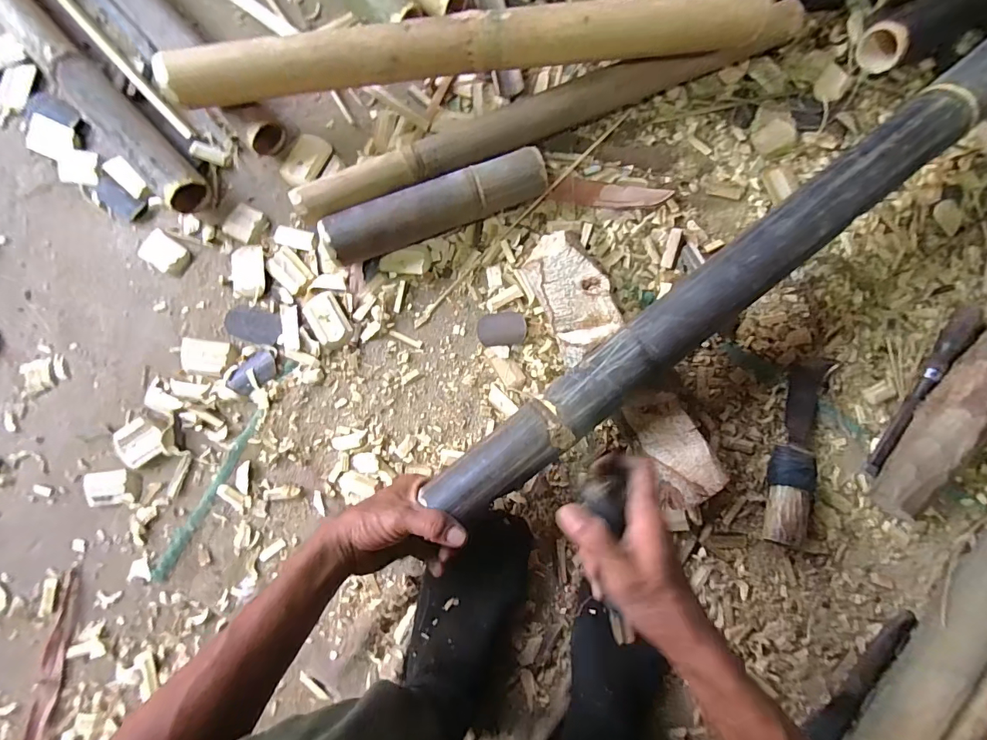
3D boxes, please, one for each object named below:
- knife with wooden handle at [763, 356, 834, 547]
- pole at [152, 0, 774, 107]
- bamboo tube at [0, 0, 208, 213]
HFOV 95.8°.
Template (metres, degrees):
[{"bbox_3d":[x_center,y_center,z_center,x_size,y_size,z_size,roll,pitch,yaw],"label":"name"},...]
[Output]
[{"bbox_3d":[0.364,0.091,0.527,0.057,0.044,0.229,19,85,0],"label":"knife with wooden handle"},{"bbox_3d":[-0.023,-0.355,0.485,0.655,0.052,0.051,-8,86,-2],"label":"pole"},{"bbox_3d":[-0.577,-0.429,0.538,0.071,0.059,0.629,-44,88,-4],"label":"bamboo tube"}]

